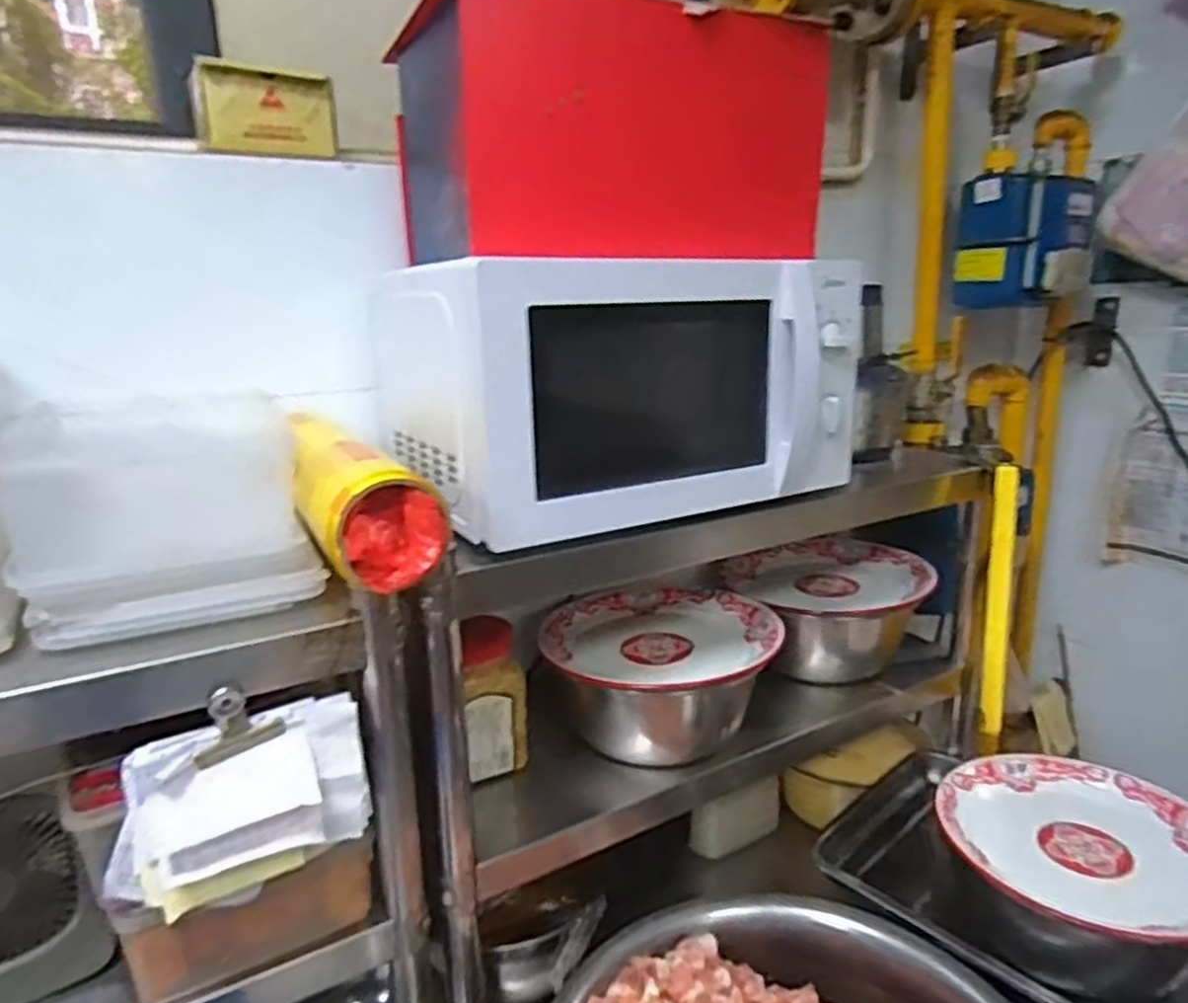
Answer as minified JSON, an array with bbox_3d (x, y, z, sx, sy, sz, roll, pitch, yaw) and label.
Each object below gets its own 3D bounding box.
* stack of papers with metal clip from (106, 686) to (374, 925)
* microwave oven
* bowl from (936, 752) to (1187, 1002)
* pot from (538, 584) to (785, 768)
[{"bbox_3d":[-0.249,0.221,0.554,0.176,0.114,0.057,-12,18,-35],"label":"stack of papers with metal clip"},{"bbox_3d":[0.019,-0.126,0.821,0.475,0.232,0.296,-9,16,-26],"label":"microwave oven"},{"bbox_3d":[0.533,0.417,0.851,0.270,0.132,0.244,4,16,20],"label":"bowl"},{"bbox_3d":[0.081,0.213,0.948,0.276,0.133,0.232,1,15,10],"label":"pot"}]

